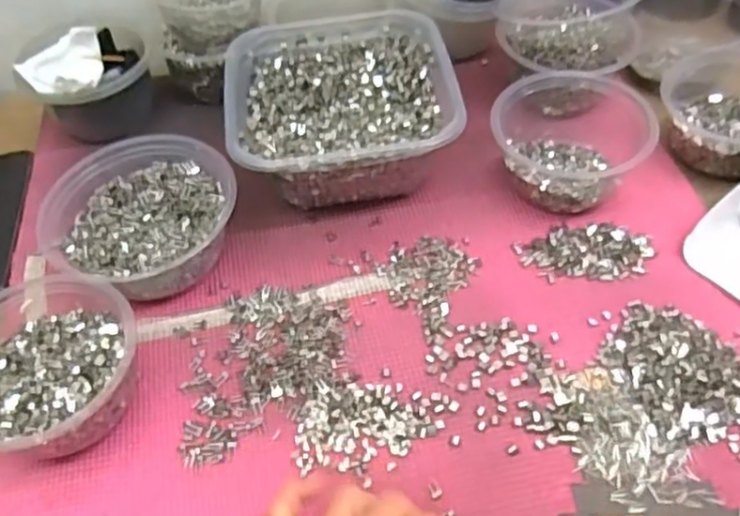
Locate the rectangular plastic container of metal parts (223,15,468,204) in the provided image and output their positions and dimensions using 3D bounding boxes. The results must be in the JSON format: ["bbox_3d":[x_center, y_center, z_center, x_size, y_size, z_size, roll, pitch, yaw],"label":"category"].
[{"bbox_3d":[-0.022,-0.120,0.548,0.173,0.074,0.175,-9,52,-2],"label":"rectangular plastic container of metal parts"}]

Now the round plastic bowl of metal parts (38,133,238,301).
[{"bbox_3d":[-0.168,-0.031,0.500,0.132,0.054,0.141,-2,51,2],"label":"round plastic bowl of metal parts"}]

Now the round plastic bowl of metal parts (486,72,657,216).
[{"bbox_3d":[0.154,-0.098,0.518,0.115,0.066,0.124,-3,52,3],"label":"round plastic bowl of metal parts"}]

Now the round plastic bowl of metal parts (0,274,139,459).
[{"bbox_3d":[-0.201,0.071,0.421,0.106,0.061,0.110,-2,51,2],"label":"round plastic bowl of metal parts"}]

